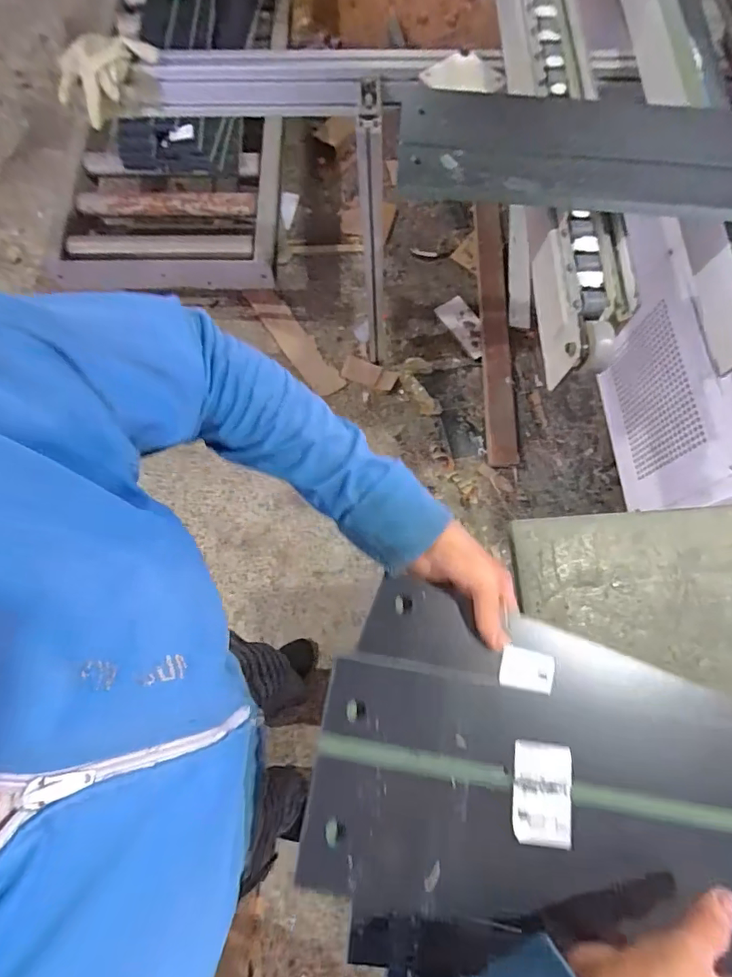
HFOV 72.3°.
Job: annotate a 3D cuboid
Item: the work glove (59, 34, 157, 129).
[{"bbox_3d":[-0.421,-0.669,0.807,0.109,0.066,0.135,39,76,11],"label":"work glove"}]

